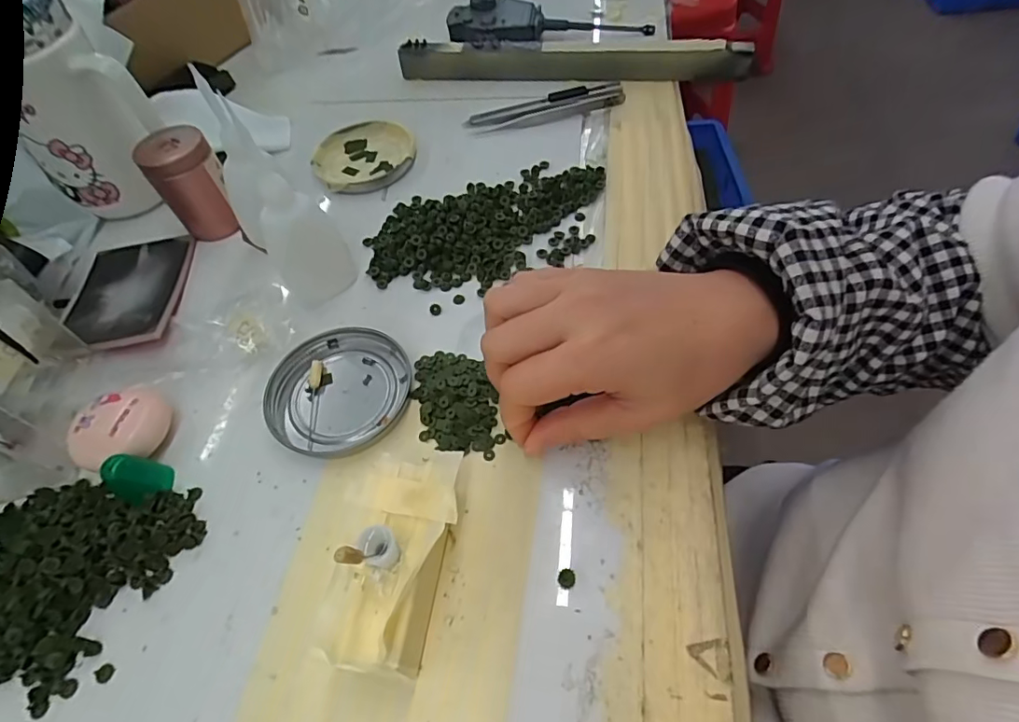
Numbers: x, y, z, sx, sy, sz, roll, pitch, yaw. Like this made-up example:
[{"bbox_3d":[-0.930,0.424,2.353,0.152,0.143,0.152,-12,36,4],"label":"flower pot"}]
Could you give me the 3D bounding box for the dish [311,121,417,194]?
[{"bbox_3d":[-0.116,-0.163,0.416,0.077,0.009,0.083,-2,56,4],"label":"dish"}]

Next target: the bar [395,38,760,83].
[{"bbox_3d":[0.048,-0.255,0.446,0.294,0.030,0.017,5,57,9],"label":"bar"}]

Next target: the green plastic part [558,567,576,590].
[{"bbox_3d":[0.025,0.095,0.230,0.008,0.004,0.008,-2,56,4],"label":"green plastic part"}]

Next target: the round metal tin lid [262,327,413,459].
[{"bbox_3d":[-0.095,0.015,0.293,0.080,0.008,0.071,-35,60,-17],"label":"round metal tin lid"}]

